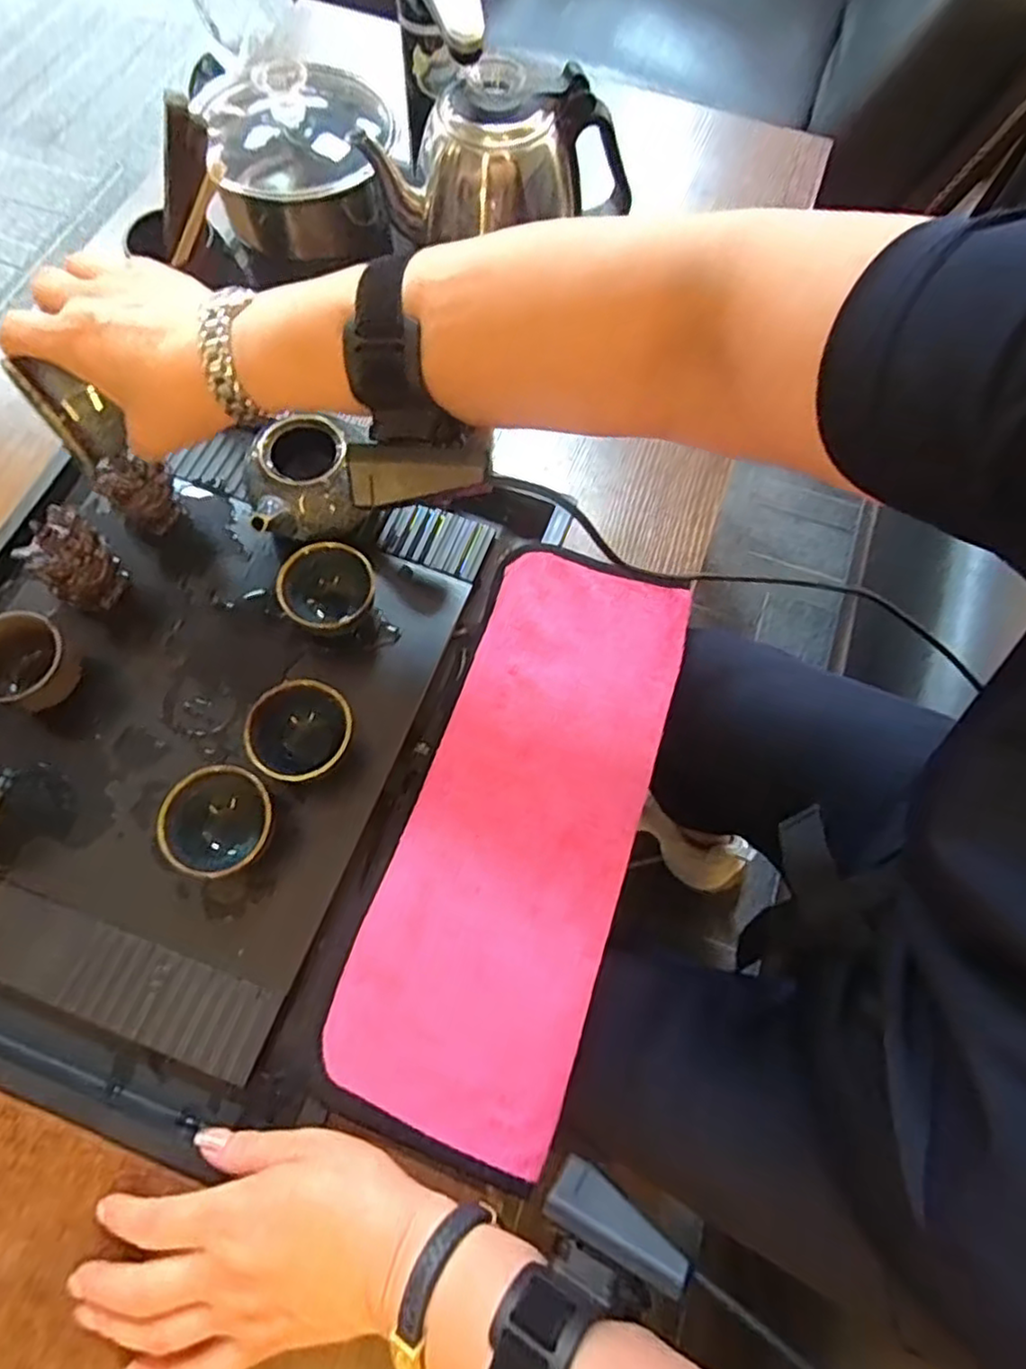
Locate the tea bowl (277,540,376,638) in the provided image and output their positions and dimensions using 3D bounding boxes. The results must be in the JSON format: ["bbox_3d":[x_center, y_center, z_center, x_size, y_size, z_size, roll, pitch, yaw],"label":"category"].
[{"bbox_3d":[-0.127,-0.062,0.463,0.062,0.052,0.058,1,69,-2],"label":"tea bowl"}]

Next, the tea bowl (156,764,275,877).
[{"bbox_3d":[-0.173,0.084,0.404,0.060,0.047,0.061,1,69,-2],"label":"tea bowl"}]

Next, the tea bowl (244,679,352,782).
[{"bbox_3d":[-0.139,0.031,0.428,0.062,0.048,0.062,1,69,-2],"label":"tea bowl"}]

